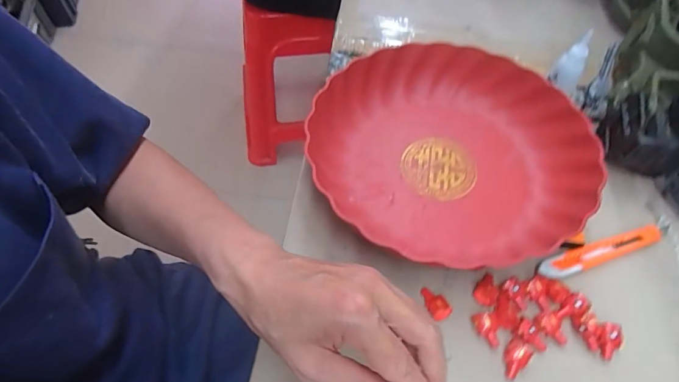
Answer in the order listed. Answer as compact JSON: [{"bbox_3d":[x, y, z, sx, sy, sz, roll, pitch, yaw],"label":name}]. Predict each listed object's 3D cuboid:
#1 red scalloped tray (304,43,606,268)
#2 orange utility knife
[{"bbox_3d":[0.100,-0.043,0.389,0.246,0.047,0.211,18,58,9],"label":"red scalloped tray"},{"bbox_3d":[0.222,0.051,0.356,0.122,0.008,0.018,-16,59,-13],"label":"orange utility knife"}]

